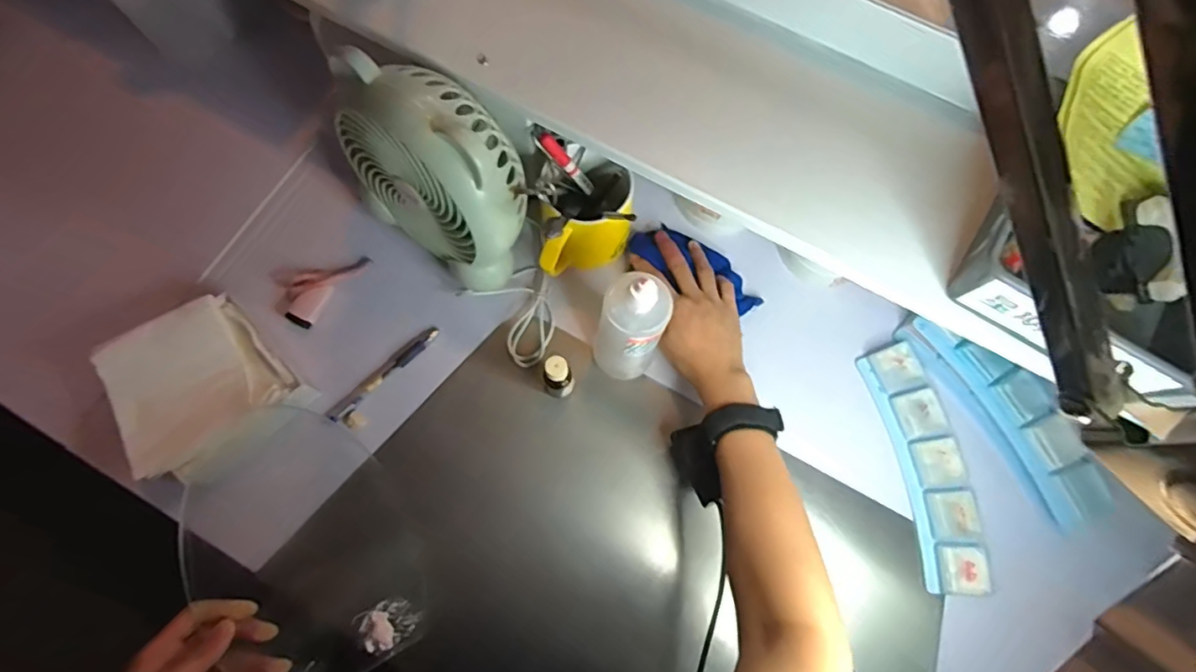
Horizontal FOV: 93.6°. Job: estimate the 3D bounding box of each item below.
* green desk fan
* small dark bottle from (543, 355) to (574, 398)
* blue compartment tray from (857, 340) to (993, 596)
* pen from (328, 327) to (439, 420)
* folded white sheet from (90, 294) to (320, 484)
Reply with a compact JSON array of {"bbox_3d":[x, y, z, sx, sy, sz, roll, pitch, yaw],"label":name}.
[{"bbox_3d":[-0.143,-0.139,0.503,0.173,0.189,0.095,37,76,9],"label":"green desk fan"},{"bbox_3d":[-0.037,0.040,0.509,0.025,0.078,0.024,0,74,-1],"label":"small dark bottle"},{"bbox_3d":[0.311,0.120,0.529,0.061,0.021,0.226,-9,74,-4],"label":"blue compartment tray"},{"bbox_3d":[-0.207,0.037,0.546,0.129,0.005,0.013,-42,79,-12],"label":"pen"},{"bbox_3d":[-0.373,0.047,0.525,0.138,0.042,0.150,-43,79,-12],"label":"folded white sheet"}]

